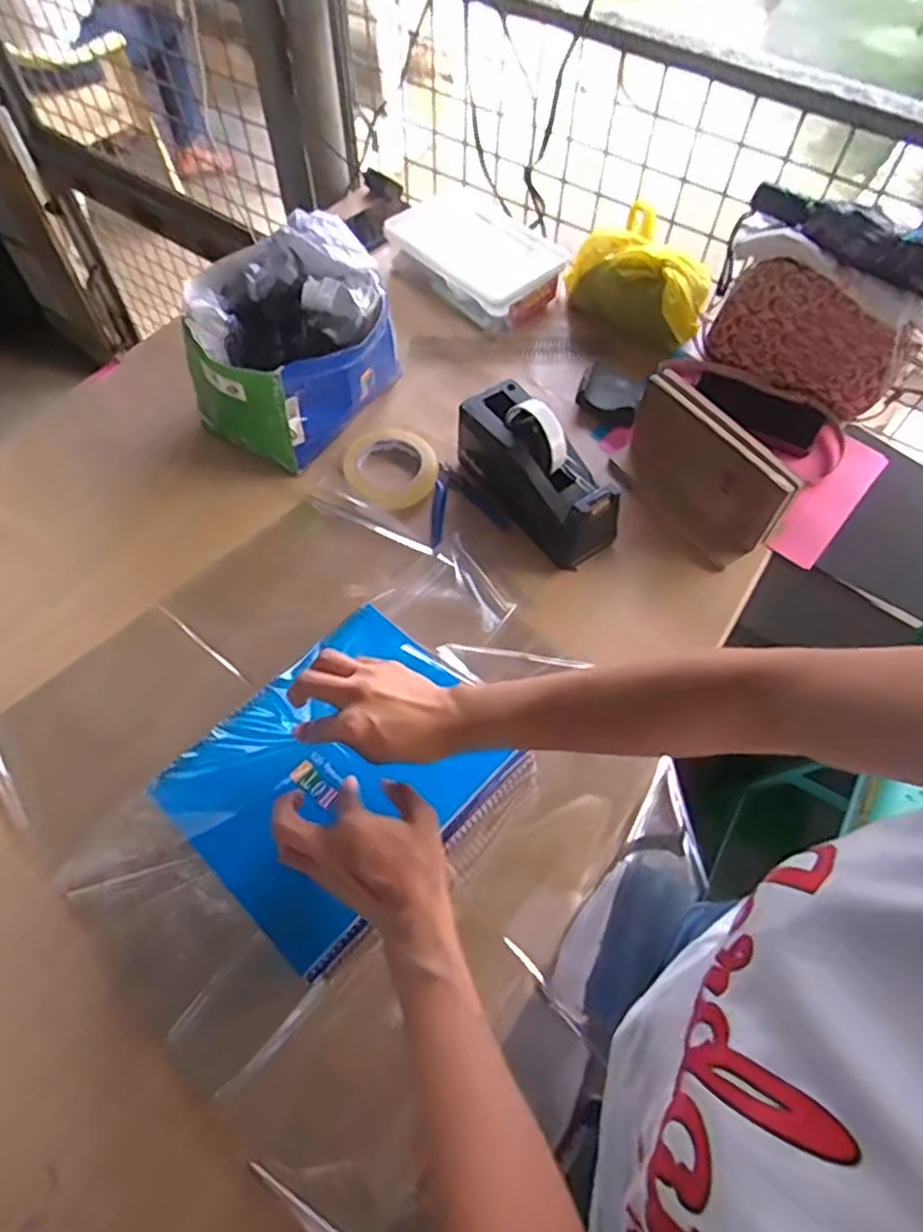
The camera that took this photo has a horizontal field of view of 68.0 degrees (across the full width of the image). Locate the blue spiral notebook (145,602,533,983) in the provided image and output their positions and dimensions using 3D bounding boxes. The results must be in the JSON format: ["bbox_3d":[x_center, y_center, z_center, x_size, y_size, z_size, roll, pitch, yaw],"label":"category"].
[{"bbox_3d":[-0.099,0.130,0.584,0.252,0.022,0.207,-41,77,-21],"label":"blue spiral notebook"}]

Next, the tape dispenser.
[{"bbox_3d":[0.080,-0.155,0.737,0.074,0.114,0.207,-30,66,-17],"label":"tape dispenser"}]

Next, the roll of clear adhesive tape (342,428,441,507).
[{"bbox_3d":[-0.081,-0.173,0.788,0.102,0.030,0.109,1,61,-1],"label":"roll of clear adhesive tape"}]

